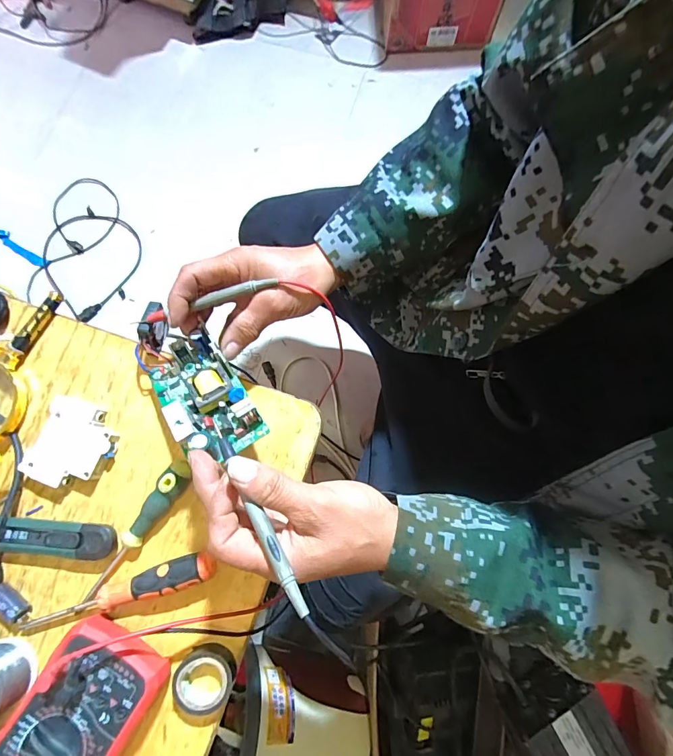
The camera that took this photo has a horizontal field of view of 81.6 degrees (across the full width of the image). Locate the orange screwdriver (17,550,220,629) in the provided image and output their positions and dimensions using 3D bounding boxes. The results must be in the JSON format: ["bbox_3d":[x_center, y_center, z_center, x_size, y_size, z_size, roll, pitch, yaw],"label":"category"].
[{"bbox_3d":[-0.186,0.183,0.333,0.169,0.023,0.024,-16,76,-3],"label":"orange screwdriver"}]

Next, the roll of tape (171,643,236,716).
[{"bbox_3d":[-0.110,0.250,0.325,0.045,0.019,0.049,0,76,0],"label":"roll of tape"}]

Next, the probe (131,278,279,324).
[{"bbox_3d":[-0.119,-0.065,0.345,0.134,0.013,0.008,-14,76,11],"label":"probe"}]

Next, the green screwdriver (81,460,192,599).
[{"bbox_3d":[-0.178,0.135,0.346,0.022,0.028,0.140,37,79,9],"label":"green screwdriver"}]

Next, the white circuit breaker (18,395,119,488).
[{"bbox_3d":[-0.244,0.063,0.364,0.068,0.016,0.076,23,77,6],"label":"white circuit breaker"}]

